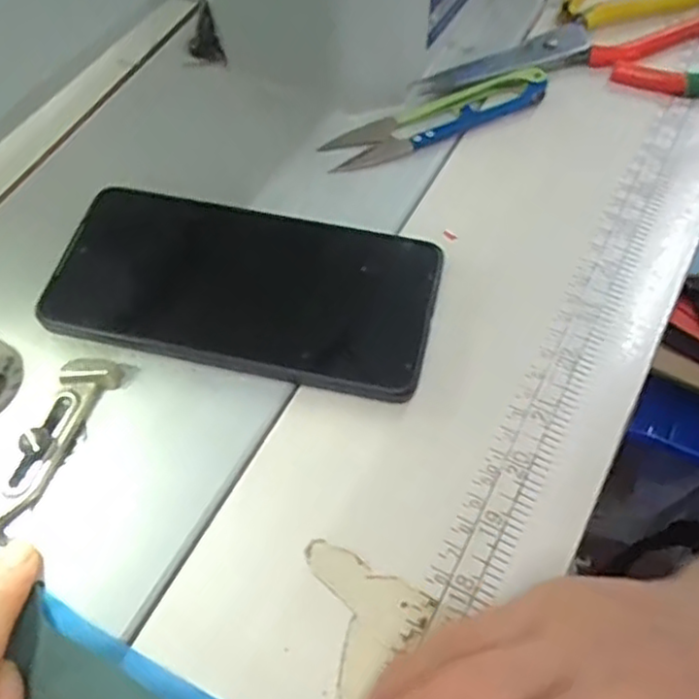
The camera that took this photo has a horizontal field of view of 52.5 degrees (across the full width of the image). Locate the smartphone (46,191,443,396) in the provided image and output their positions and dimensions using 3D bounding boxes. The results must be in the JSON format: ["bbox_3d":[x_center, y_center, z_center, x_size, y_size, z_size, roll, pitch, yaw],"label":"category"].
[{"bbox_3d":[-0.045,-0.027,0.305,0.160,0.009,0.076,11,61,7],"label":"smartphone"}]

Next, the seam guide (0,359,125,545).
[{"bbox_3d":[-0.118,0.035,0.272,0.019,0.008,0.079,20,62,13],"label":"seam guide"}]

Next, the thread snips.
[{"bbox_3d":[0.043,-0.116,0.352,0.112,0.016,0.025,-20,61,-10],"label":"thread snips"}]

